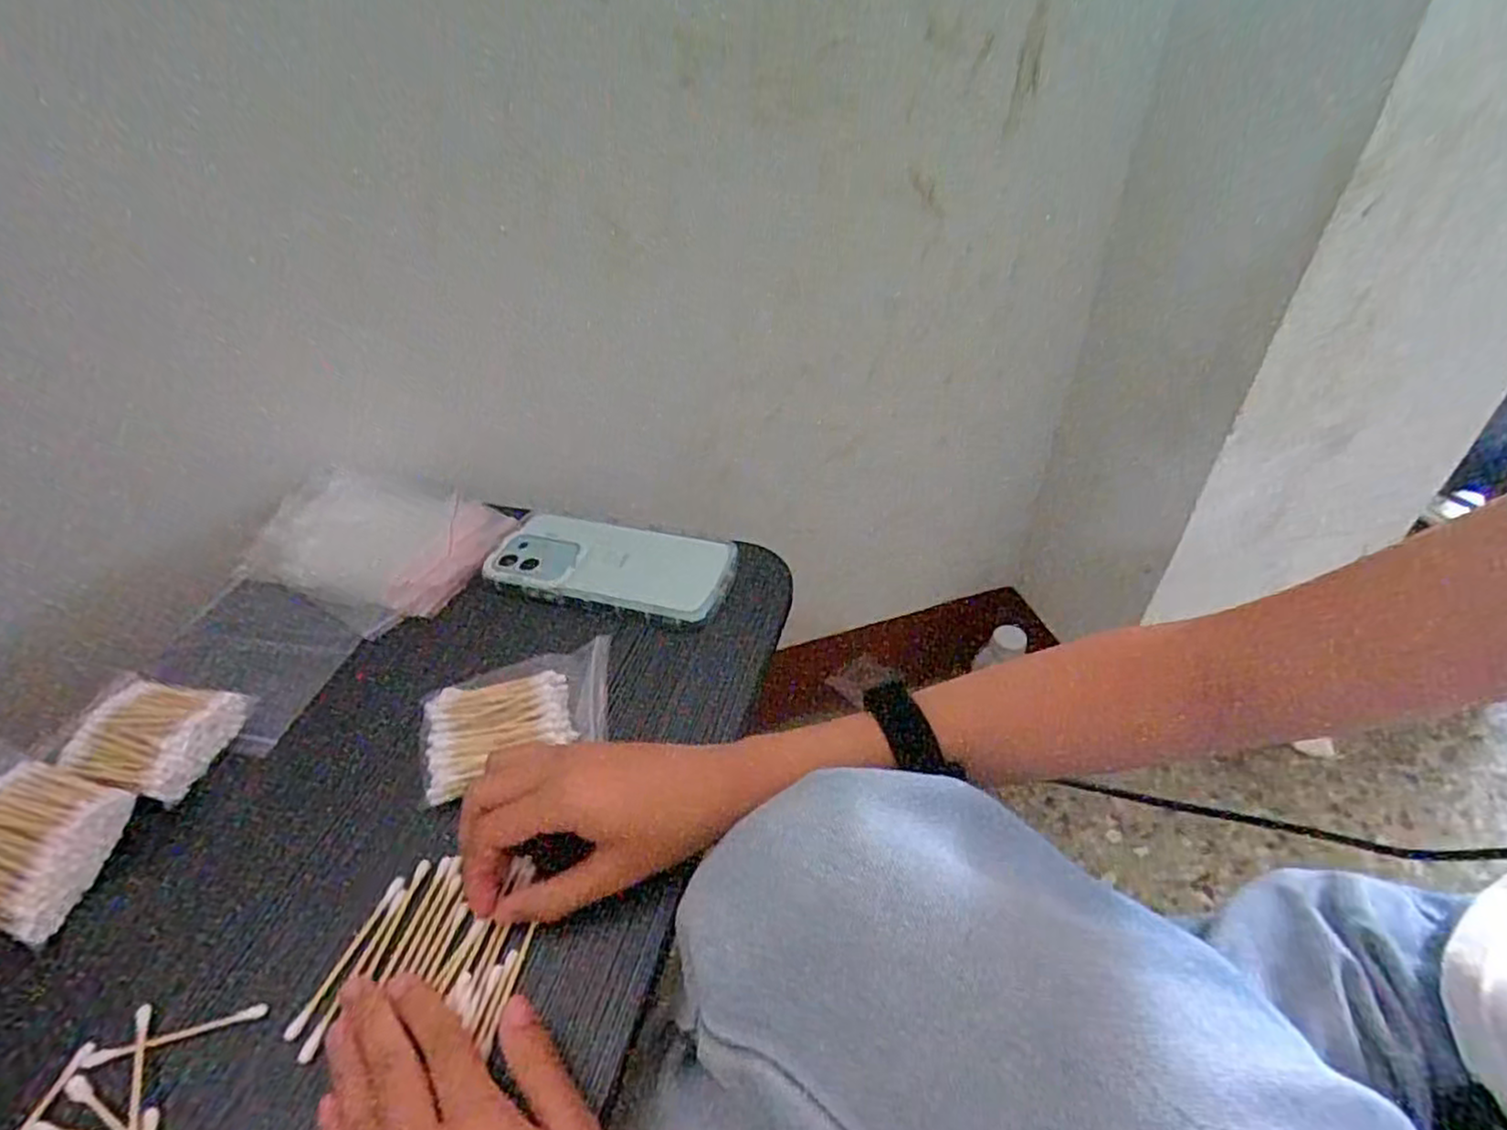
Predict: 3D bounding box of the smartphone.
[{"bbox_3d":[-0.096,-0.004,0.486,0.162,0.007,0.073,10,47,14],"label":"smartphone"}]

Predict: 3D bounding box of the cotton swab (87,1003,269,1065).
[{"bbox_3d":[-0.243,0.197,0.298,0.070,0.004,0.007,-13,46,-9],"label":"cotton swab"}]

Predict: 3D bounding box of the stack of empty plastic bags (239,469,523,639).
[{"bbox_3d":[-0.274,-0.021,0.514,0.171,0.025,0.126,15,48,18],"label":"stack of empty plastic bags"}]

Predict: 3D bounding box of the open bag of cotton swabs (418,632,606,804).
[{"bbox_3d":[-0.129,0.084,0.394,0.106,0.014,0.069,-16,47,-12],"label":"open bag of cotton swabs"}]

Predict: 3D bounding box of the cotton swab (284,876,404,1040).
[{"bbox_3d":[-0.179,0.172,0.314,0.007,0.004,0.068,13,48,16],"label":"cotton swab"}]

